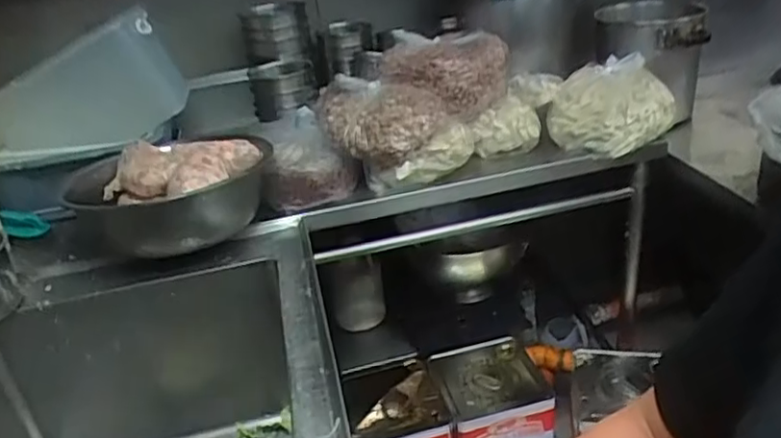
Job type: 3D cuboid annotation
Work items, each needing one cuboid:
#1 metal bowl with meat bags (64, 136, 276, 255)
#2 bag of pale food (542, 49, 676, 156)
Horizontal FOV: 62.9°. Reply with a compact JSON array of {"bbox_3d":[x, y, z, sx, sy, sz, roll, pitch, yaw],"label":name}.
[{"bbox_3d":[-0.386,-0.059,1.179,0.311,0.129,0.336,-6,26,3],"label":"metal bowl with meat bags"},{"bbox_3d":[0.472,-0.249,1.362,0.228,0.135,0.245,7,29,27],"label":"bag of pale food"}]

